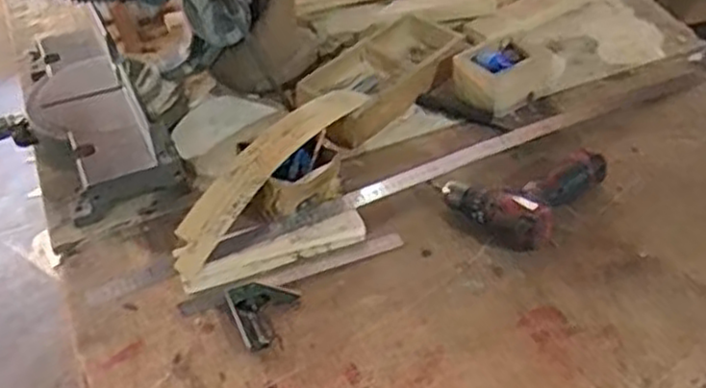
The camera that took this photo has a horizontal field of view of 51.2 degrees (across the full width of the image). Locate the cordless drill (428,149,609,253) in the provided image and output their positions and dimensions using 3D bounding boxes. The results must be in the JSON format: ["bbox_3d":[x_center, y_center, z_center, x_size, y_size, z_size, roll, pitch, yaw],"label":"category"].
[{"bbox_3d":[0.213,-0.022,0.957,0.164,0.054,0.186,31,54,31],"label":"cordless drill"}]

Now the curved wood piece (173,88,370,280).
[{"bbox_3d":[-0.110,-0.038,0.979,0.064,0.063,0.362,26,49,28],"label":"curved wood piece"}]

